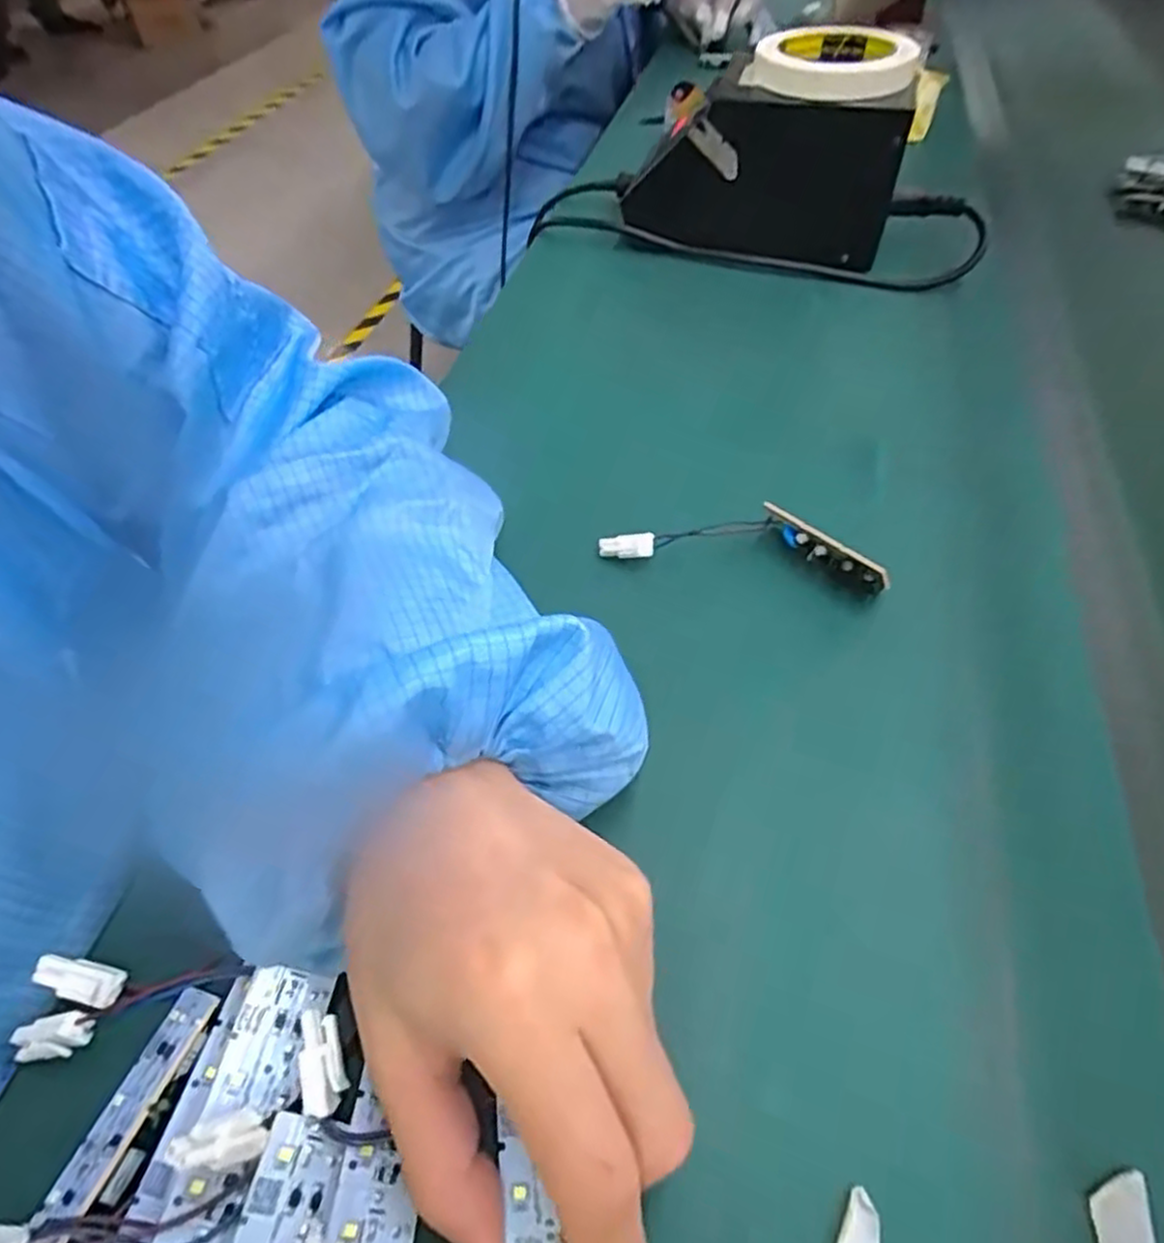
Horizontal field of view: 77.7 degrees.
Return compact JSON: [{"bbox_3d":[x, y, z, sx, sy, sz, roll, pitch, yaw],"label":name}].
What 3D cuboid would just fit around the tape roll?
[{"bbox_3d":[0.159,-0.363,0.468,0.102,0.028,0.101,1,51,-2],"label":"tape roll"}]

